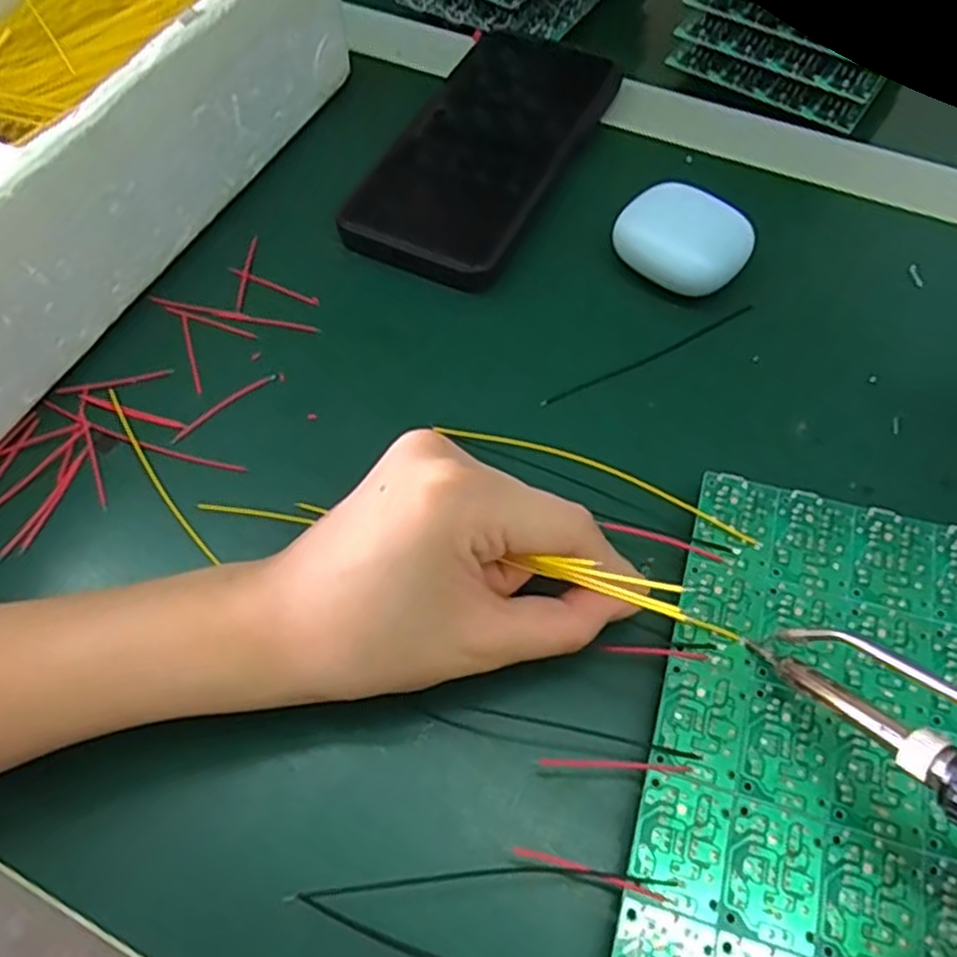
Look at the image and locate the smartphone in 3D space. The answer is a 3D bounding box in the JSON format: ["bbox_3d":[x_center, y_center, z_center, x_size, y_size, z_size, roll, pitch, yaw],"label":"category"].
[{"bbox_3d":[0.006,-0.160,0.373,0.078,0.015,0.165,22,63,14],"label":"smartphone"}]

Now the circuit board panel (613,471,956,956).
[{"bbox_3d":[0.104,0.086,0.232,0.100,0.016,0.172,14,61,10],"label":"circuit board panel"}]

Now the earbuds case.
[{"bbox_3d":[0.088,-0.102,0.333,0.054,0.026,0.036,26,64,16],"label":"earbuds case"}]

